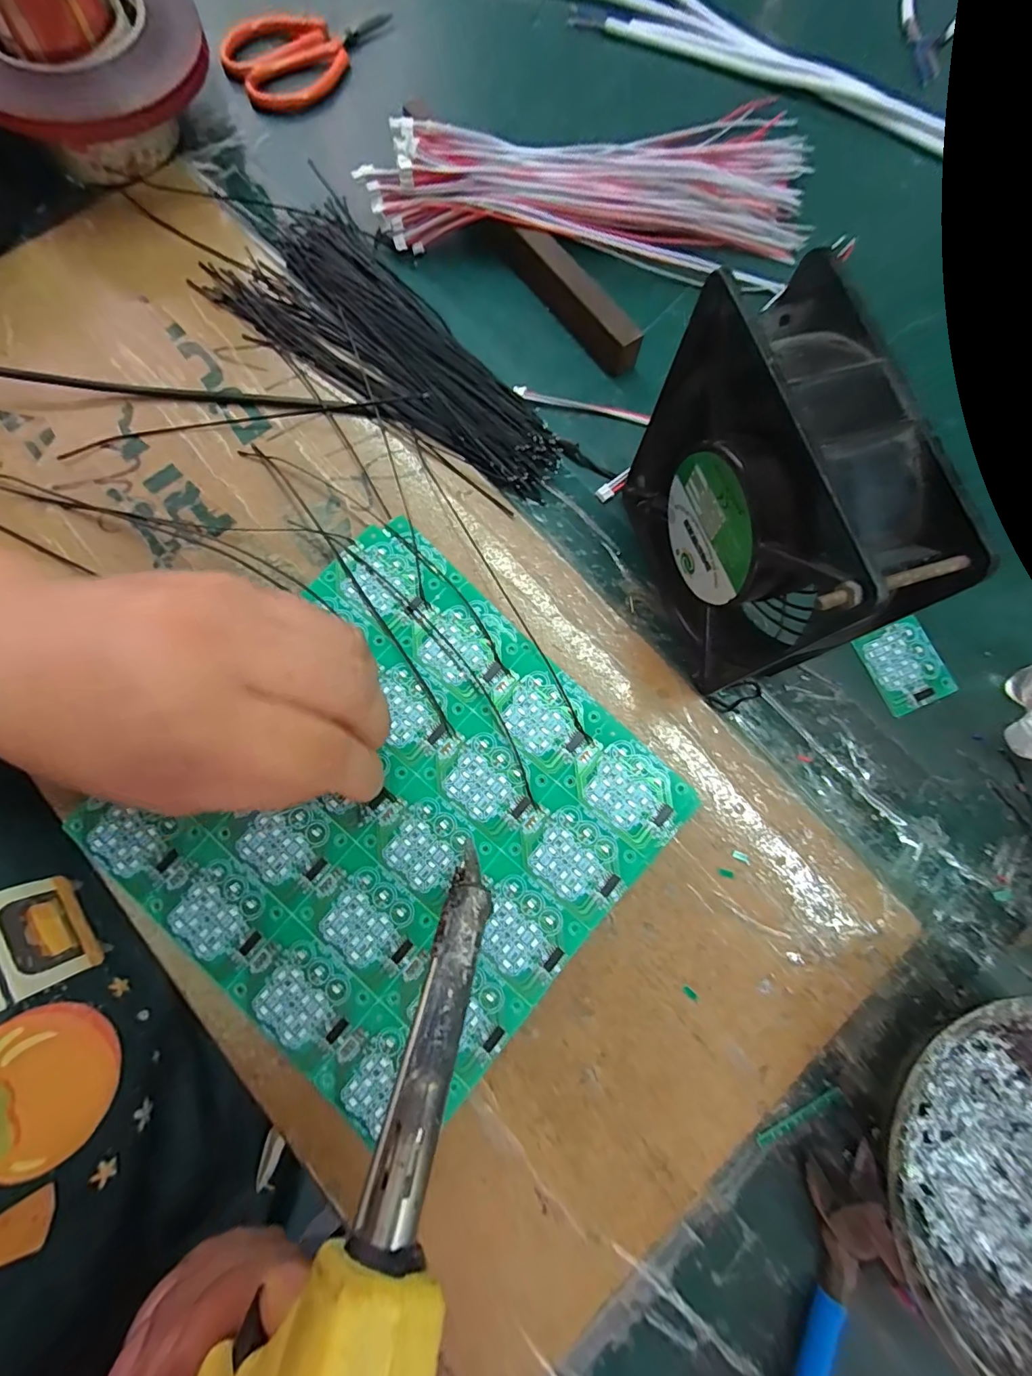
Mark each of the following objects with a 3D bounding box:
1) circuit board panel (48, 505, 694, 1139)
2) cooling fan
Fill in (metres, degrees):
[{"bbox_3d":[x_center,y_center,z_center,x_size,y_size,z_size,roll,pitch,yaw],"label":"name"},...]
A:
[{"bbox_3d":[-0.052,0.052,0.214,0.195,0.004,0.194,42,80,8],"label":"circuit board panel"},{"bbox_3d":[0.094,-0.066,0.197,0.050,0.120,0.125,-12,78,-4],"label":"cooling fan"}]

